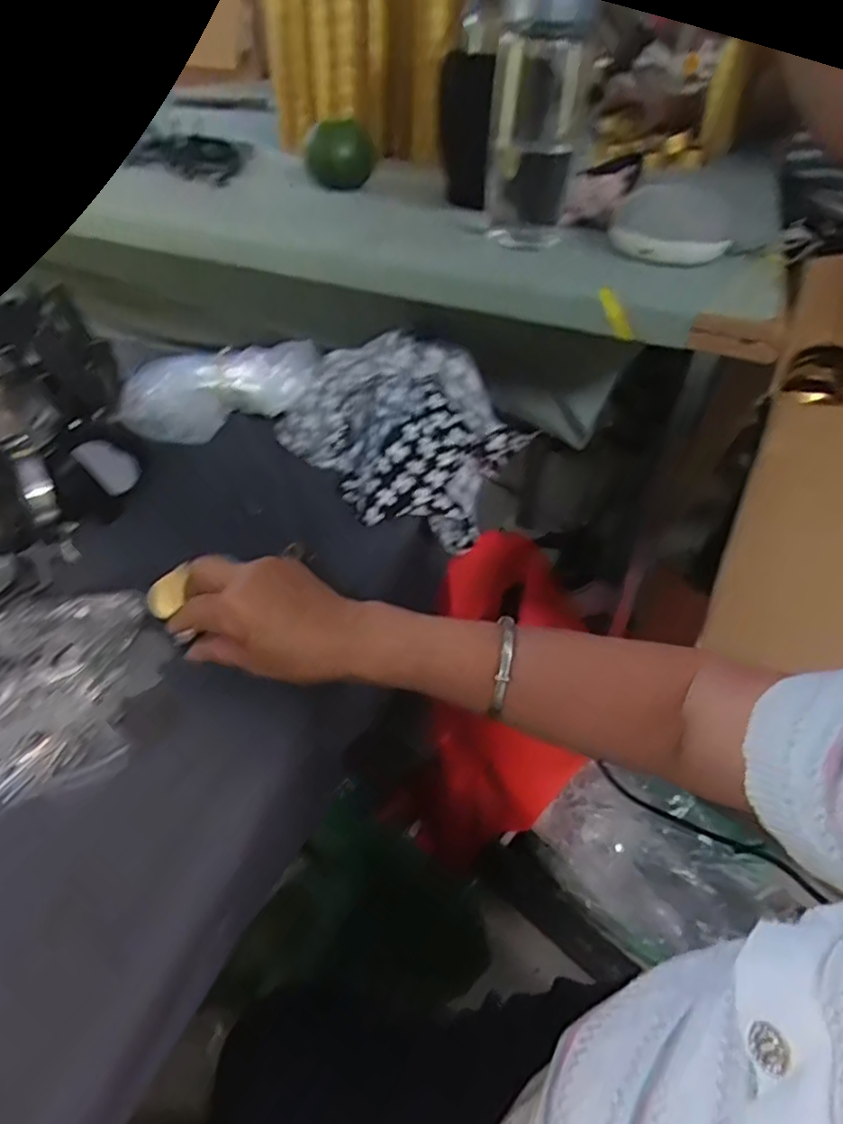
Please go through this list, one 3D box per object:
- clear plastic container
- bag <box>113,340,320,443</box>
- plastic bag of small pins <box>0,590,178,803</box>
[{"bbox_3d":[0.092,-0.337,0.519,0.073,0.119,0.083,8,41,5],"label":"clear plastic container"},{"bbox_3d":[-0.190,-0.169,0.632,0.183,0.066,0.081,-11,40,7],"label":"bag"},{"bbox_3d":[-0.229,0.074,0.411,0.121,0.017,0.150,-4,42,-9],"label":"plastic bag of small pins"}]

